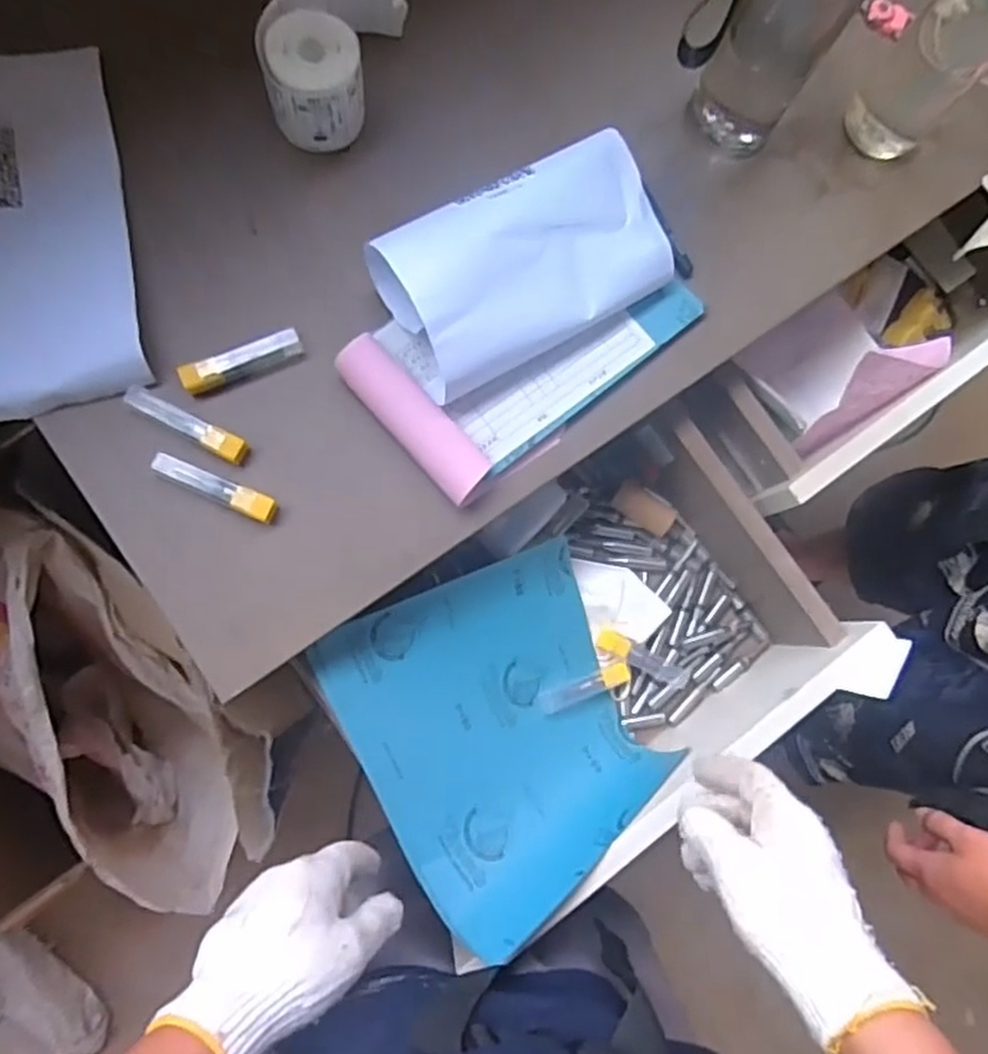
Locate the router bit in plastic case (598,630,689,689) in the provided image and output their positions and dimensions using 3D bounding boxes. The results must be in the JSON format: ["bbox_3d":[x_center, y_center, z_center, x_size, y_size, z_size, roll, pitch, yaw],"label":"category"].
[{"bbox_3d":[0.138,0.123,0.683,0.097,0.016,0.019,31,82,-18],"label":"router bit in plastic case"}]

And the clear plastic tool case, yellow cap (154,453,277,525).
[{"bbox_3d":[-0.197,-0.027,0.523,0.085,0.018,0.019,22,82,-2],"label":"clear plastic tool case, yellow cap"}]

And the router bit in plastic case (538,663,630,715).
[{"bbox_3d":[0.081,0.144,0.661,0.093,0.011,0.019,-16,85,-24],"label":"router bit in plastic case"}]

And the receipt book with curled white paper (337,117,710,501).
[{"bbox_3d":[0.023,-0.161,0.538,0.267,0.074,0.175,-35,87,-7],"label":"receipt book with curled white paper"}]

